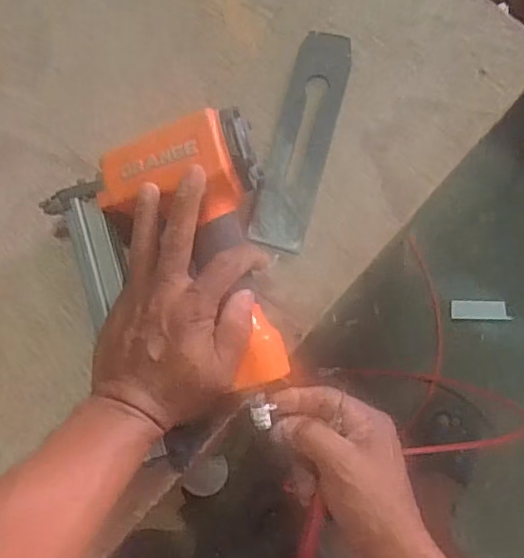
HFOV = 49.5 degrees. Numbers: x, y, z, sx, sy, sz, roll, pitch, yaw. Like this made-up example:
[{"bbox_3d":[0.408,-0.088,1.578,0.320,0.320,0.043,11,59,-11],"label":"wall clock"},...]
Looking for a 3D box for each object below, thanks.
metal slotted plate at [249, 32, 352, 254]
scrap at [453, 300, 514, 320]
[{"bbox_3d":[0.031,-0.107,0.441,0.043,0.007,0.169,15,88,8],"label":"metal slotted plate"},{"bbox_3d":[0.441,0.063,1.148,0.111,0.008,0.038,1,85,7],"label":"scrap"}]

